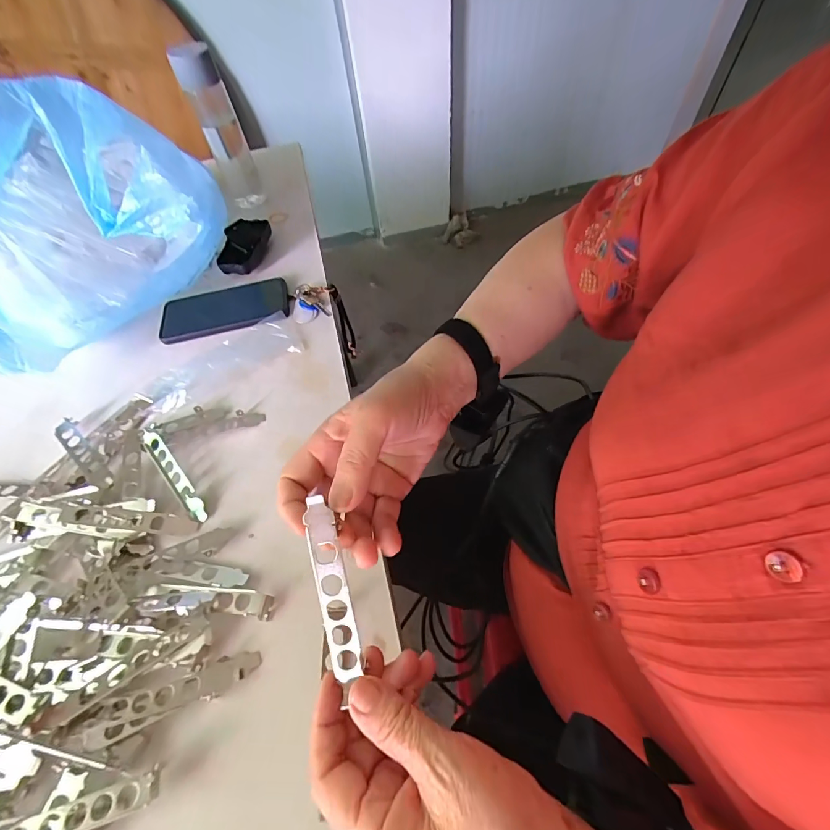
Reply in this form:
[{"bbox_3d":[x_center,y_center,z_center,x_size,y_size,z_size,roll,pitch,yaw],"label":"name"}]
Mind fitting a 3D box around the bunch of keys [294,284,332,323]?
[{"bbox_3d":[-0.137,-0.150,0.513,0.049,0.015,0.058,-7,57,1],"label":"bunch of keys"}]

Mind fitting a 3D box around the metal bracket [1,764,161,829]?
[{"bbox_3d":[-0.225,0.263,0.251,0.117,0.013,0.018,-19,57,-7],"label":"metal bracket"}]

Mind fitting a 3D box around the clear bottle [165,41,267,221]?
[{"bbox_3d":[-0.289,-0.417,0.587,0.065,0.210,0.059,-25,58,-11],"label":"clear bottle"}]

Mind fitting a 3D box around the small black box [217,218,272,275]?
[{"bbox_3d":[-0.252,-0.252,0.574,0.055,0.037,0.110,3,57,7],"label":"small black box"}]

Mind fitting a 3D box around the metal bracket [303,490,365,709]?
[{"bbox_3d":[-0.049,0.107,0.232,0.018,0.005,0.115,-10,91,-4],"label":"metal bracket"}]

